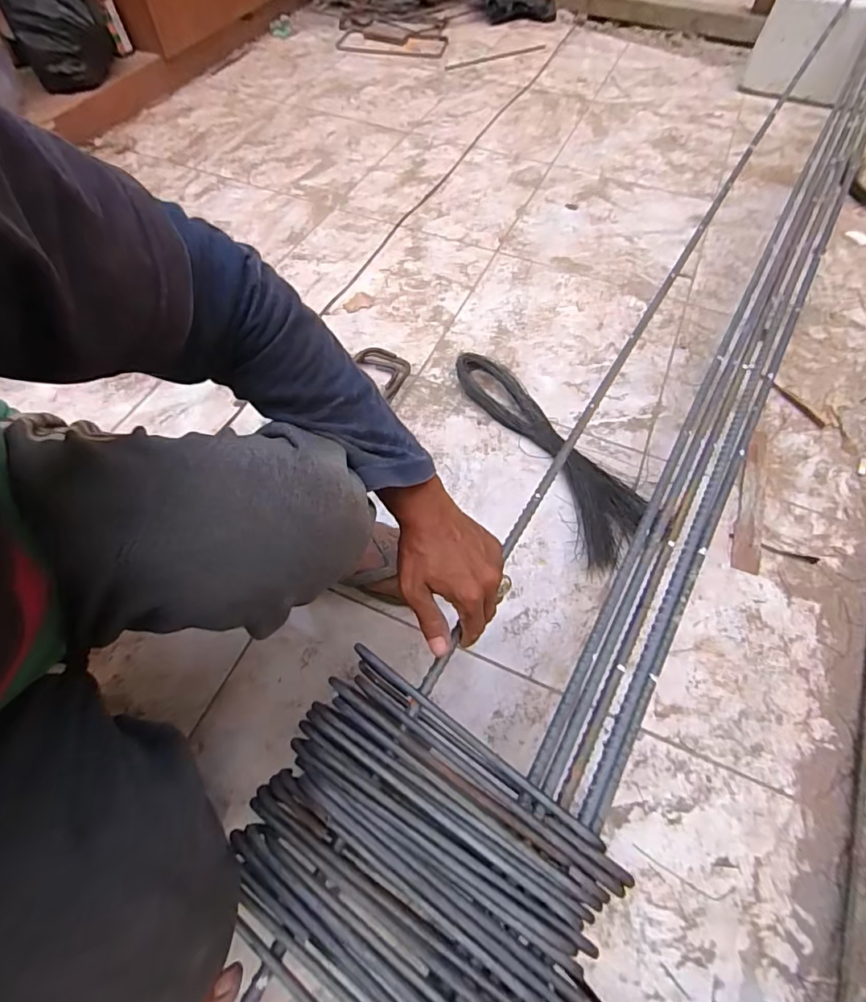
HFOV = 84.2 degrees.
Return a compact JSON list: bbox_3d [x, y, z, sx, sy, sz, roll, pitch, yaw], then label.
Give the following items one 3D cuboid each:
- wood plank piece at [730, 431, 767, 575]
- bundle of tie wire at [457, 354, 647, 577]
[{"bbox_3d":[0.479,-0.008,0.723,0.038,0.008,0.254,18,62,10],"label":"wood plank piece"},{"bbox_3d":[0.182,-0.091,0.754,0.124,0.037,0.415,-23,63,-12],"label":"bundle of tie wire"}]

